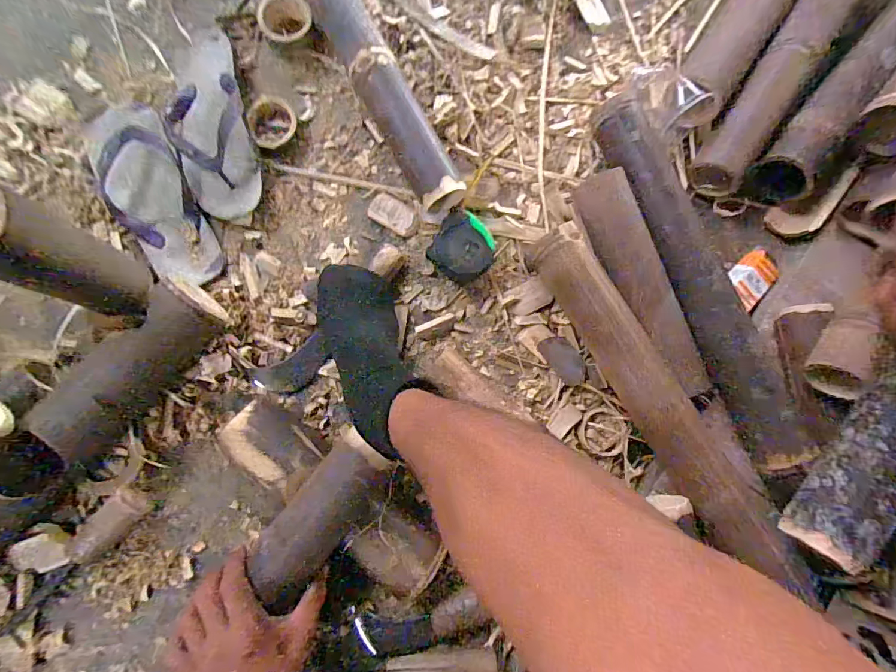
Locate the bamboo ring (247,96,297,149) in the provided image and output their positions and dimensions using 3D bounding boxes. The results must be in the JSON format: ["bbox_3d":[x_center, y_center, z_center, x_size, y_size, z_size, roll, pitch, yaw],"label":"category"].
[{"bbox_3d":[-0.227,-0.276,0.554,0.058,0.019,0.066,-26,87,-7],"label":"bamboo ring"}]

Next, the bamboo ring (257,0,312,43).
[{"bbox_3d":[-0.218,-0.425,0.568,0.064,0.017,0.073,-31,88,-8],"label":"bamboo ring"}]

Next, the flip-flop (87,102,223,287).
[{"bbox_3d":[-0.376,-0.184,0.528,0.105,0.044,0.261,-24,87,-7],"label":"flip-flop"}]

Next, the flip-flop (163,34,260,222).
[{"bbox_3d":[-0.300,-0.270,0.545,0.085,0.037,0.238,-15,86,-7],"label":"flip-flop"}]

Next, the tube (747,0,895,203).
[{"bbox_3d":[0.704,-0.520,0.606,0.072,0.077,0.881,39,81,0],"label":"tube"}]

